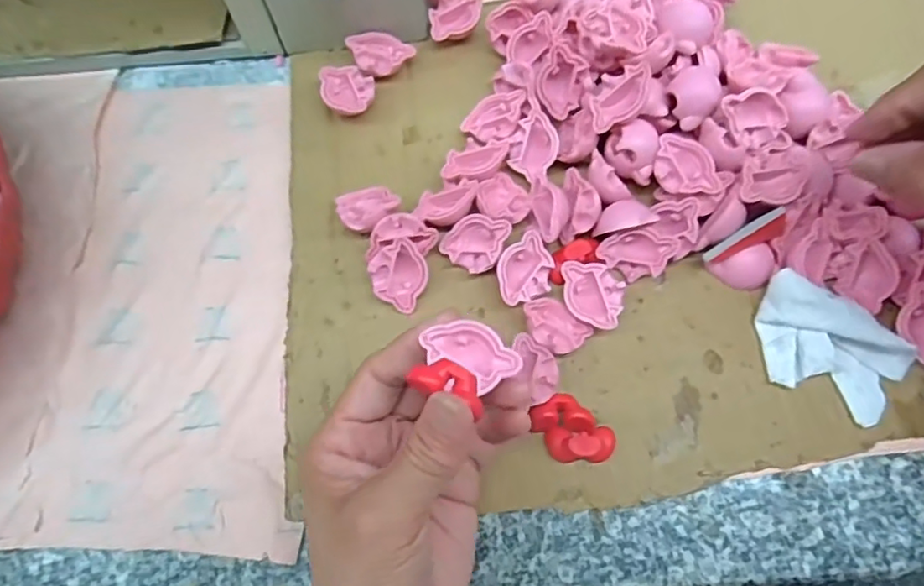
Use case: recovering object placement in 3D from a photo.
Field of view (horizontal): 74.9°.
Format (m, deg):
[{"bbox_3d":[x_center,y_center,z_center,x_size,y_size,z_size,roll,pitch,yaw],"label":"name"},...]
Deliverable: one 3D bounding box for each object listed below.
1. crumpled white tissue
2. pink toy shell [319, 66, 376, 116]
[{"bbox_3d":[0.174,0.026,0.285,0.071,0.024,0.046,28,75,10],"label":"crumpled white tissue"},{"bbox_3d":[-0.065,-0.112,0.342,0.030,0.014,0.029,-1,71,2],"label":"pink toy shell"}]

